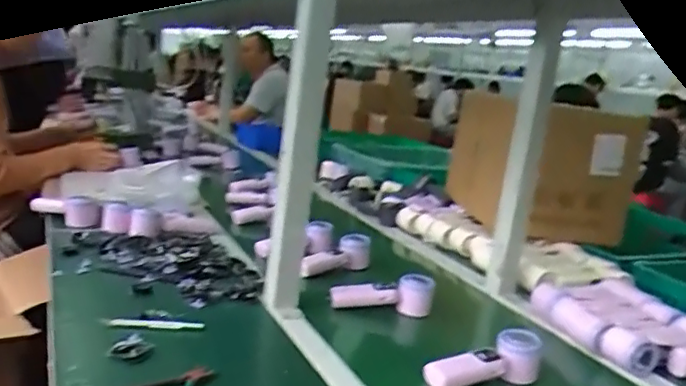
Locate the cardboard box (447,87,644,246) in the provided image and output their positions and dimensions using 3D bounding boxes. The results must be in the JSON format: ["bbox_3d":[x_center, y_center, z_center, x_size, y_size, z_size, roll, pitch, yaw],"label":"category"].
[{"bbox_3d":[0.464,-0.063,1.476,0.303,0.319,0.433,4,12,-19],"label":"cardboard box"}]

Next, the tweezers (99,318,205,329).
[{"bbox_3d":[-0.260,0.179,0.815,0.134,0.008,0.019,5,12,-14],"label":"tweezers"}]

